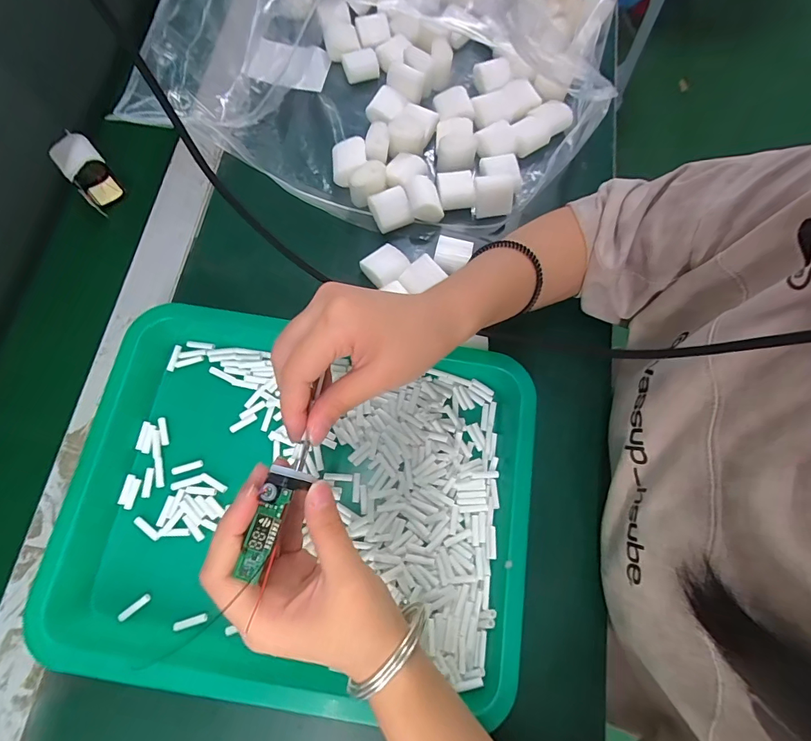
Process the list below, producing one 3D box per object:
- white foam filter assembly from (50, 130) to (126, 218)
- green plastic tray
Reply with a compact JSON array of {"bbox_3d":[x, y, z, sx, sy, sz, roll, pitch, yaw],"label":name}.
[{"bbox_3d":[-0.315,-0.197,0.408,0.039,0.011,0.085,-37,91,-10],"label":"white foam filter assembly"},{"bbox_3d":[-0.077,0.093,0.313,0.338,0.033,0.259,11,74,2],"label":"green plastic tray"}]

